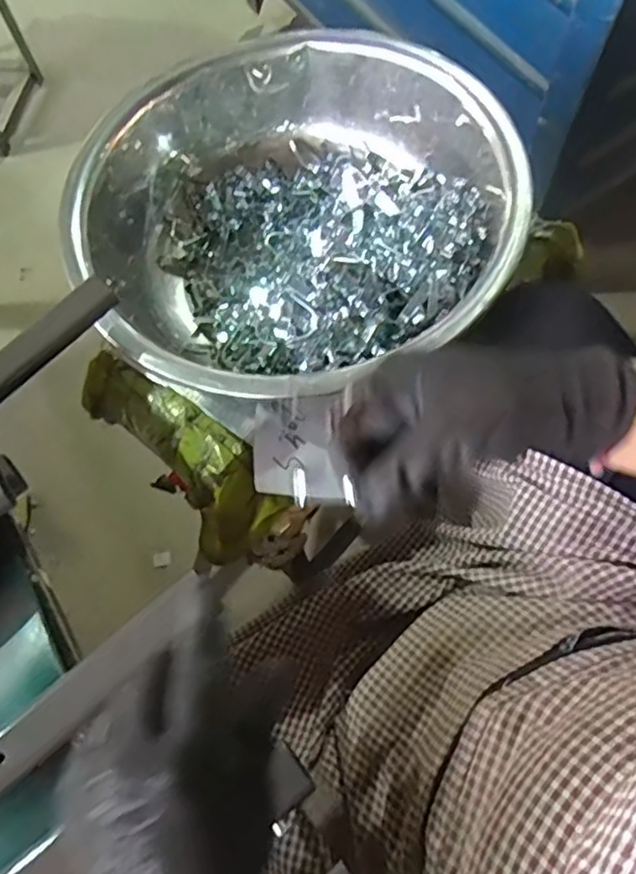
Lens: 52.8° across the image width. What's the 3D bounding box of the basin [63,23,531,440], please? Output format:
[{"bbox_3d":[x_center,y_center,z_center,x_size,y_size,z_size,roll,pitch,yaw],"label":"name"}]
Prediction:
[{"bbox_3d":[-0.027,-0.202,0.586,0.362,0.112,0.340,-1,68,3],"label":"basin"}]

